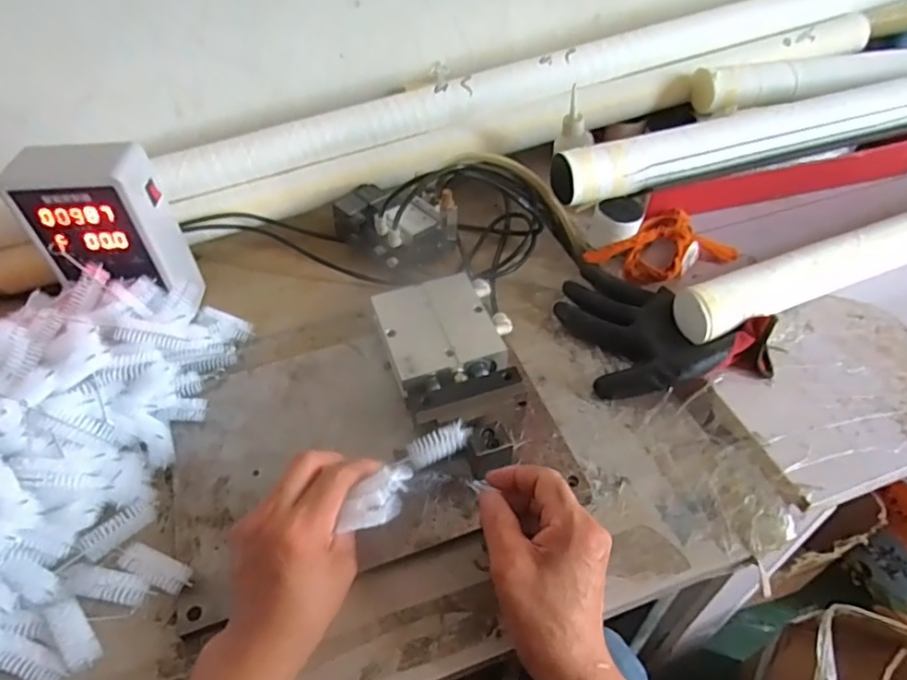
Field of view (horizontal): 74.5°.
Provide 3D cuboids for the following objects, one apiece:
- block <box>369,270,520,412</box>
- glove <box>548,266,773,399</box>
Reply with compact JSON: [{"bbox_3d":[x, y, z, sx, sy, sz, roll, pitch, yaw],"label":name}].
[{"bbox_3d":[-0.003,0.003,0.543,0.118,0.040,0.137,-15,49,-11],"label":"block"},{"bbox_3d":[0.186,-0.001,0.548,0.193,0.047,0.129,15,50,15],"label":"glove"}]

